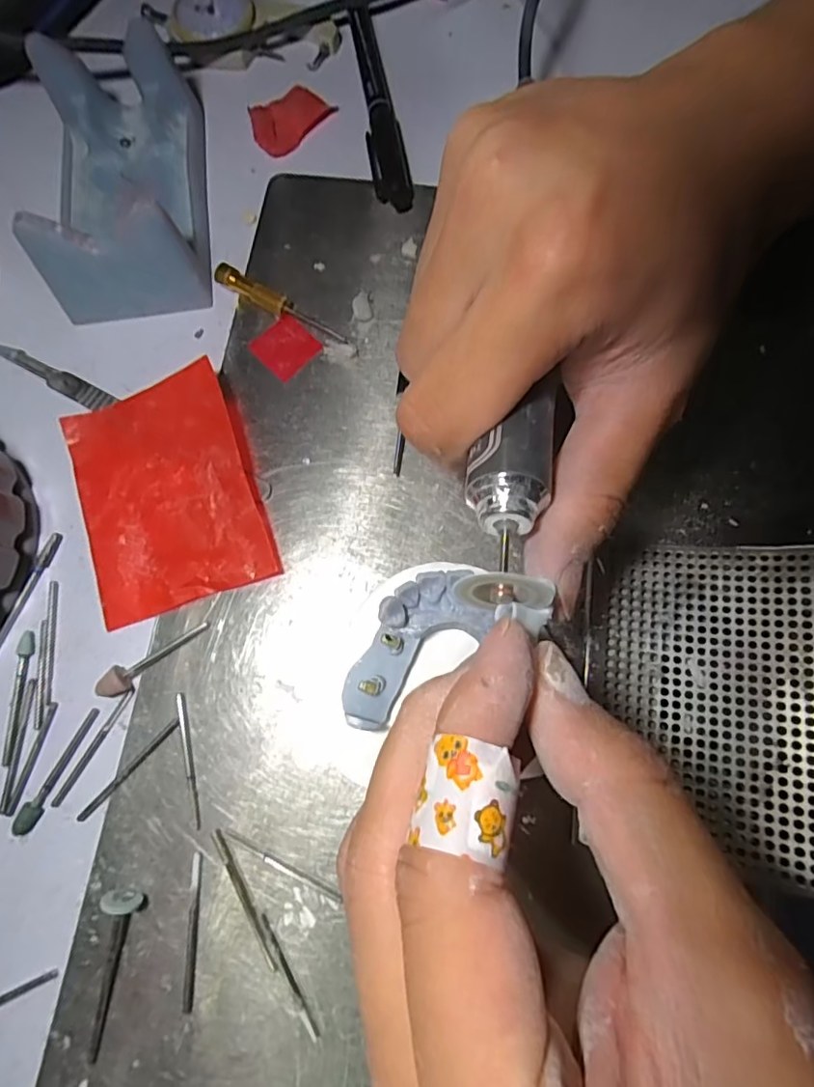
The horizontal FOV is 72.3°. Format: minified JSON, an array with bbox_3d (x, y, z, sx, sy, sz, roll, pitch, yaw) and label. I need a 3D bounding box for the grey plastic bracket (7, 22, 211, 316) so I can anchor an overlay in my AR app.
[{"bbox_3d":[-0.117,-0.150,0.228,0.062,0.036,0.109,-8,75,1],"label":"grey plastic bracket"}]

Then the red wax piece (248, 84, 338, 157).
[{"bbox_3d":[-0.054,-0.195,0.252,0.028,0.008,0.040,37,80,11],"label":"red wax piece"}]

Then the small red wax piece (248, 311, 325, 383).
[{"bbox_3d":[-0.049,-0.081,0.224,0.022,0.004,0.023,-44,78,-8],"label":"small red wax piece"}]

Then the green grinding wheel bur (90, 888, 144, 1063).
[{"bbox_3d":[-0.092,0.130,0.167,0.010,0.011,0.046,10,76,5],"label":"green grinding wheel bur"}]

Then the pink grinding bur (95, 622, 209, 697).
[{"bbox_3d":[-0.087,0.041,0.193,0.040,0.007,0.009,-29,76,-5],"label":"pink grinding bur"}]

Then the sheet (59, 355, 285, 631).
[{"bbox_3d":[-0.089,-0.020,0.205,0.065,0.014,0.084,-18,75,-2],"label":"sheet"}]

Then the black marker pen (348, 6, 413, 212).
[{"bbox_3d":[-0.017,-0.212,0.254,0.014,0.011,0.147,-11,75,0],"label":"black marker pen"}]

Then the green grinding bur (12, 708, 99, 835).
[{"bbox_3d":[-0.117,0.076,0.186,0.006,0.004,0.042,25,78,9],"label":"green grinding bur"}]

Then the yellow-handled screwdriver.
[{"bbox_3d":[-0.052,-0.097,0.227,0.060,0.007,0.008,30,79,10],"label":"yellow-handled screwdriver"}]

